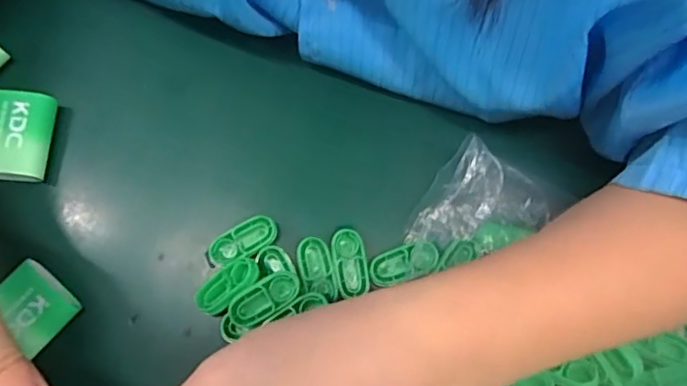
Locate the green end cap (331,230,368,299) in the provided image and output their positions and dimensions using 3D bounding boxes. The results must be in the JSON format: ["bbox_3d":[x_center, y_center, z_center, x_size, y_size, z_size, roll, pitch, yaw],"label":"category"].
[{"bbox_3d":[0.003,0.033,0.272,0.015,0.005,0.030,-10,78,-3],"label":"green end cap"}]

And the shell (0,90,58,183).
[{"bbox_3d":[-0.163,-0.028,0.275,0.033,0.010,0.044,5,78,0],"label":"shell"}]

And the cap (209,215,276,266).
[{"bbox_3d":[-0.049,0.024,0.271,0.034,0.006,0.016,-31,80,-7],"label":"cap"}]

